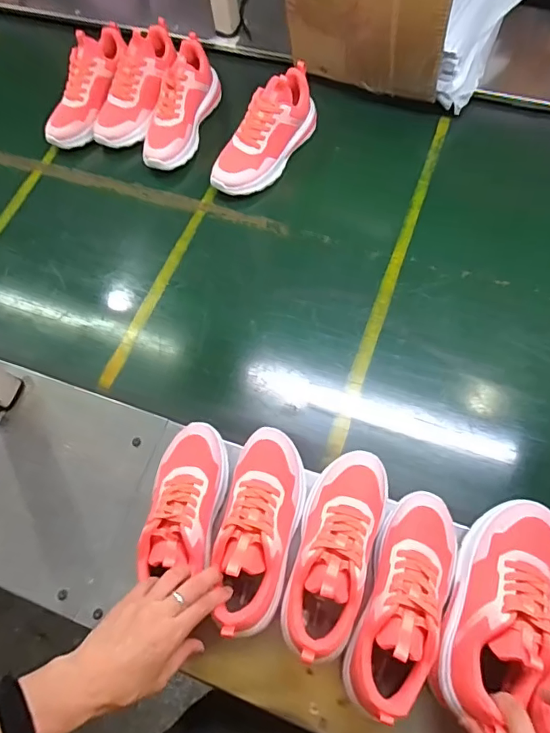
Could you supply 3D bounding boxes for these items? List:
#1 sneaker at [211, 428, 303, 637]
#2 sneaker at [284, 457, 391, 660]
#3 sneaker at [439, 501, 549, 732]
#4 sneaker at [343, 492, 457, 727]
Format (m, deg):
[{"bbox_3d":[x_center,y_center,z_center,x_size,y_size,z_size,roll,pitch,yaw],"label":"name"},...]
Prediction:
[{"bbox_3d":[-0.017,0.185,0.567,0.082,0.085,0.233,6,51,6],"label":"sneaker"},{"bbox_3d":[0.067,0.197,0.546,0.087,0.086,0.221,19,70,12],"label":"sneaker"},{"bbox_3d":[0.241,0.245,0.513,0.087,0.088,0.229,25,58,14],"label":"sneaker"},{"bbox_3d":[0.144,0.241,0.514,0.084,0.083,0.222,19,70,12],"label":"sneaker"}]

